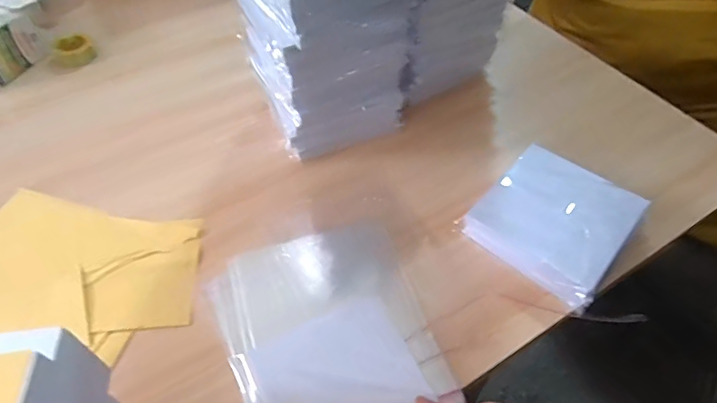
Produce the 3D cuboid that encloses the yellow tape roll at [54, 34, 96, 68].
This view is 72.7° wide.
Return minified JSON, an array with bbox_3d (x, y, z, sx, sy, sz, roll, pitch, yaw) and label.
[{"bbox_3d":[-0.478,-0.255,0.823,0.057,0.025,0.057,0,52,1],"label":"yellow tape roll"}]

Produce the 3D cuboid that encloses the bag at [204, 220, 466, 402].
[{"bbox_3d":[-0.012,0.164,0.484,0.205,0.032,0.335,-21,54,-15],"label":"bag"}]

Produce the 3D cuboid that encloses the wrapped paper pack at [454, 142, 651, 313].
[{"bbox_3d":[0.229,0.020,0.567,0.151,0.046,0.153,-38,60,-25],"label":"wrapped paper pack"}]

